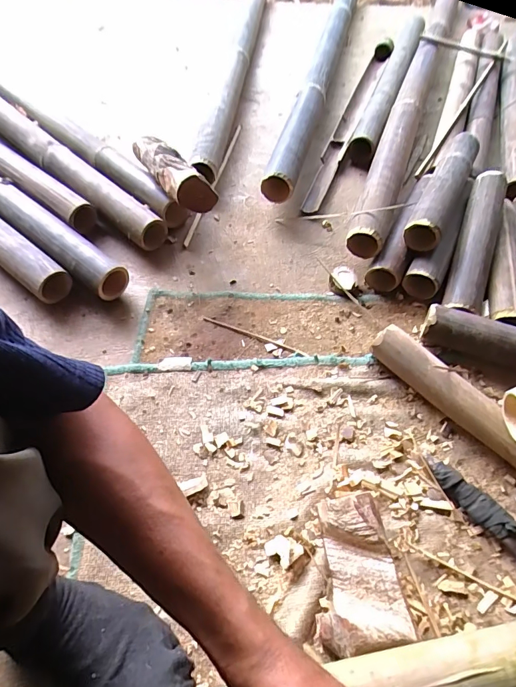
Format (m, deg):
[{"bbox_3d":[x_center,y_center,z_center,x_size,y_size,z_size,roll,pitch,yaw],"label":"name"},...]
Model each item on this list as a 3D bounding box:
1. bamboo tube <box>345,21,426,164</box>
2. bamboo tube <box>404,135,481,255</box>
[{"bbox_3d":[0.319,-0.630,0.968,0.061,0.053,0.601,19,61,12],"label":"bamboo tube"},{"bbox_3d":[0.315,-0.267,0.690,0.067,0.058,0.269,24,62,15],"label":"bamboo tube"}]

